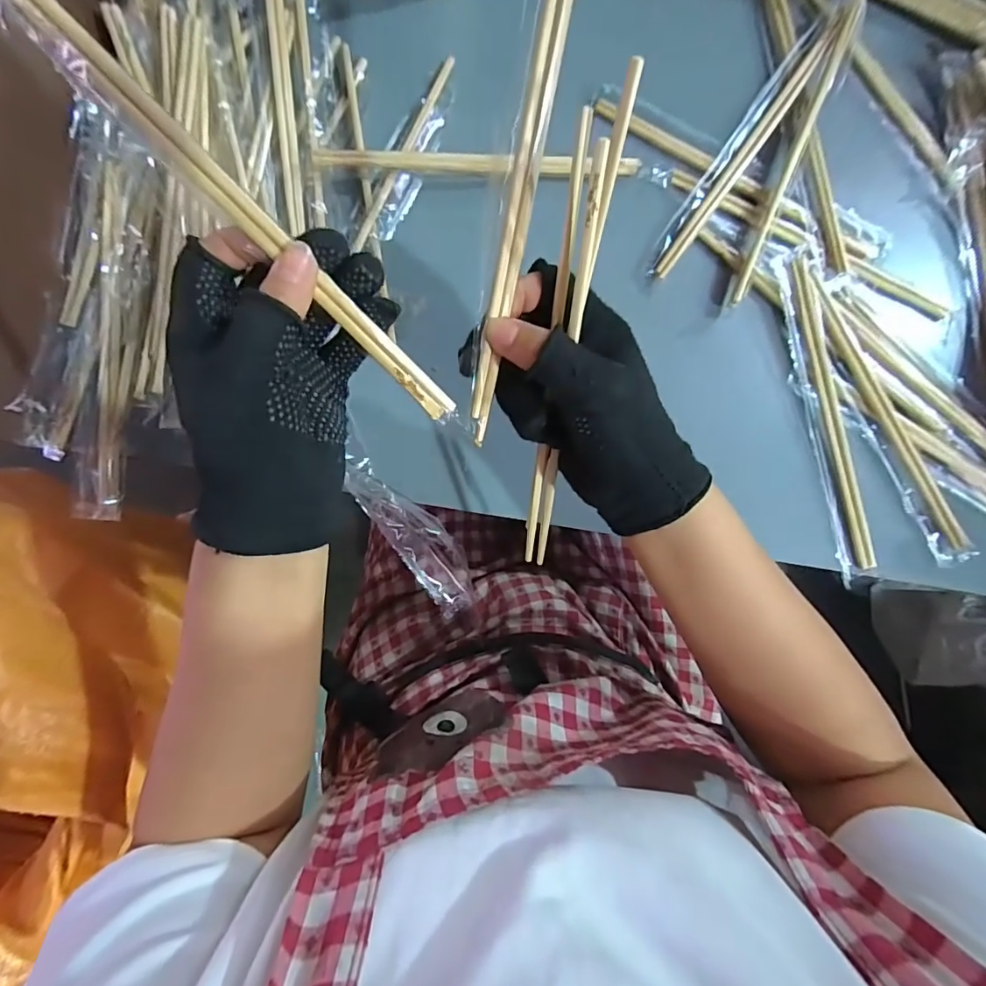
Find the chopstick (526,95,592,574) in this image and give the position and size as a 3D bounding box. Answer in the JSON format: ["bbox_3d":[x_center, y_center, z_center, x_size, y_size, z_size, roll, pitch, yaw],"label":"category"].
[{"bbox_3d":[0.032,-0.058,0.268,0.007,0.007,0.240,7,121,4],"label":"chopstick"}]

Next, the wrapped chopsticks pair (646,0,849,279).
[{"bbox_3d":[0.194,-0.269,0.367,0.028,0.012,0.245,35,95,2],"label":"wrapped chopsticks pair"}]

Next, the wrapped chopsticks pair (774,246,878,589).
[{"bbox_3d":[0.254,-0.056,0.372,0.032,0.014,0.253,-13,92,5],"label":"wrapped chopsticks pair"}]

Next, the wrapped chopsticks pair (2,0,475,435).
[{"bbox_3d":[-0.105,-0.118,0.210,0.017,0.012,0.263,-45,111,5],"label":"wrapped chopsticks pair"}]

